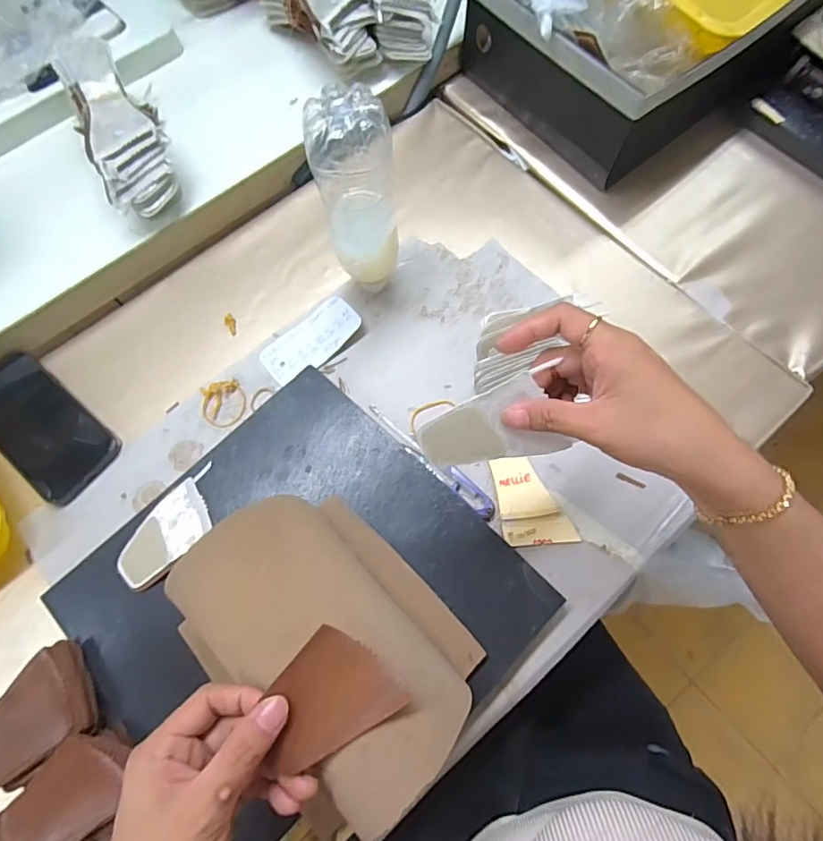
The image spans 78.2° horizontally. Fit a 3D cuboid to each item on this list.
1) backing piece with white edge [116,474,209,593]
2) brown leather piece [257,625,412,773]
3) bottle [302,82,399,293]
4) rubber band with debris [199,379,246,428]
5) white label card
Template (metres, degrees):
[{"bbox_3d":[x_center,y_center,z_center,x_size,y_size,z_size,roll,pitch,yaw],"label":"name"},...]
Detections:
[{"bbox_3d":[-0.209,0.098,0.429,0.047,0.010,0.090,38,76,13],"label":"backing piece with white edge"},{"bbox_3d":[-0.046,0.152,0.269,0.057,0.009,0.072,40,77,10],"label":"brown leather piece"},{"bbox_3d":[-0.045,-0.176,0.438,0.062,0.201,0.052,-13,71,-3],"label":"bottle"},{"bbox_3d":[-0.182,-0.016,0.491,0.041,0.005,0.046,-14,74,-5],"label":"rubber band with debris"},{"bbox_3d":[-0.101,-0.081,0.510,0.102,0.005,0.055,-40,70,-6],"label":"white label card"}]

